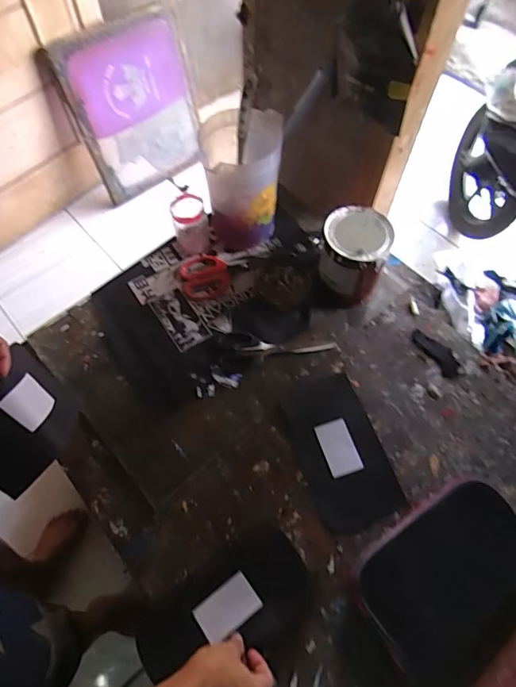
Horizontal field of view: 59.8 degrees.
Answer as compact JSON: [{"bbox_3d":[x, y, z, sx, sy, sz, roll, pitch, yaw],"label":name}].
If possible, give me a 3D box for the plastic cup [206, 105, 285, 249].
[{"bbox_3d":[-0.024,-0.278,0.795,0.125,0.209,0.123,1,64,0],"label":"plastic cup"}]

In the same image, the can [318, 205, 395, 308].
[{"bbox_3d":[0.157,-0.142,0.767,0.108,0.140,0.125,14,64,7],"label":"can"}]

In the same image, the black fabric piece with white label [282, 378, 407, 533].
[{"bbox_3d":[0.125,0.165,0.699,0.128,0.006,0.232,-18,63,-11],"label":"black fabric piece with white label"}]

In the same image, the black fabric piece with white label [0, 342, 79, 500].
[{"bbox_3d":[-0.285,0.089,0.536,0.124,0.034,0.143,49,45,-20],"label":"black fabric piece with white label"}]

